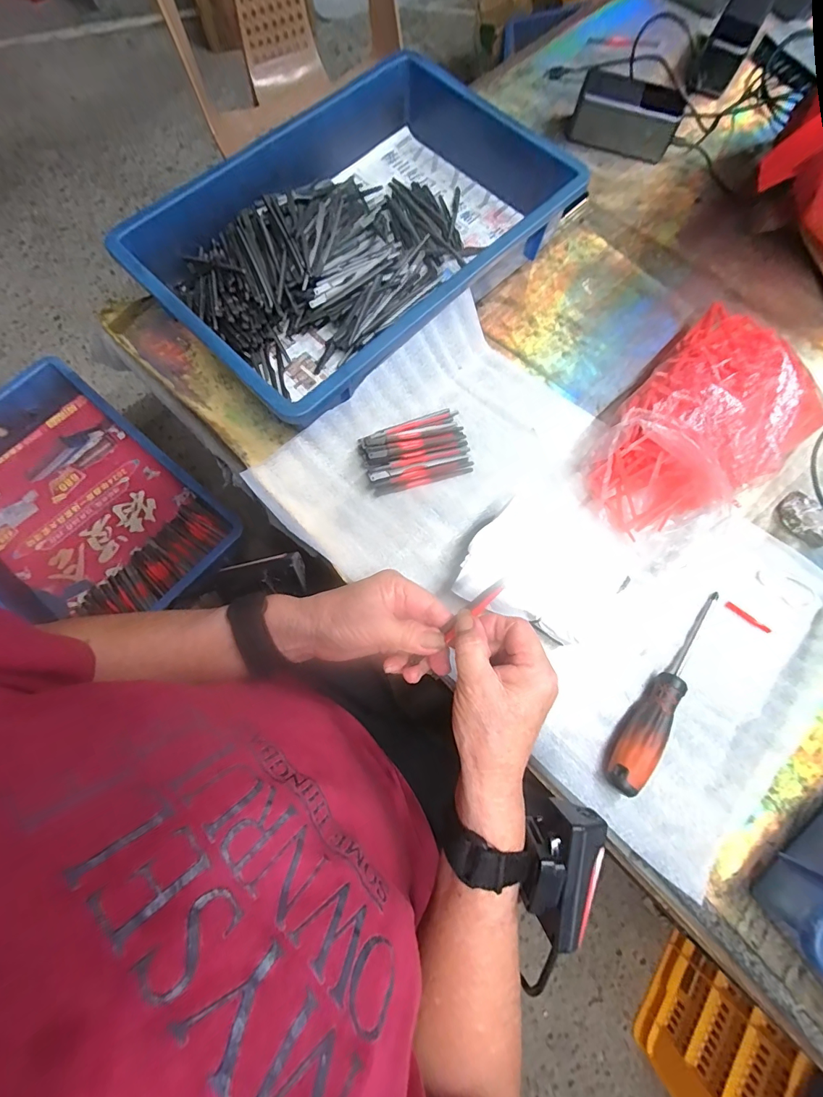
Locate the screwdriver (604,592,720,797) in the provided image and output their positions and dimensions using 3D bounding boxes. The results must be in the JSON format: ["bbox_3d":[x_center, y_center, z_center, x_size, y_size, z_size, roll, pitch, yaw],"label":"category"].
[{"bbox_3d":[0.230,0.121,0.368,0.029,0.031,0.199,38,77,8],"label":"screwdriver"}]

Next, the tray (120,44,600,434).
[{"bbox_3d":[-0.044,-0.351,0.467,0.460,0.073,0.288,-43,80,-12],"label":"tray"}]

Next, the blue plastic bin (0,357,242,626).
[{"bbox_3d":[-0.506,-0.059,0.623,0.392,0.081,0.295,40,77,9],"label":"blue plastic bin"}]

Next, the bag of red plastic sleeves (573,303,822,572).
[{"bbox_3d":[0.286,-0.119,0.413,0.257,0.075,0.165,-40,79,-11],"label":"bag of red plastic sleeves"}]

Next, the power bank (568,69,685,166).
[{"bbox_3d":[0.272,-0.548,0.535,0.131,0.065,0.033,11,75,1],"label":"power bank"}]

